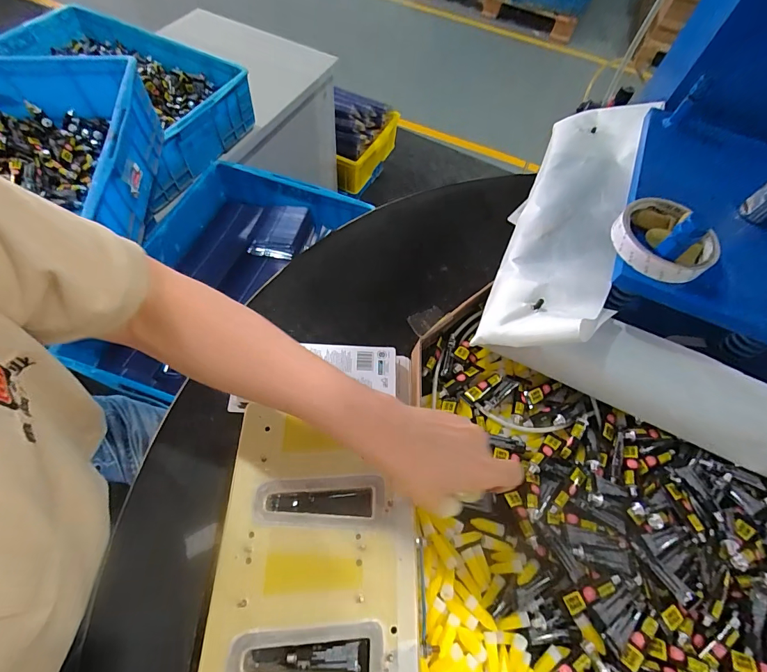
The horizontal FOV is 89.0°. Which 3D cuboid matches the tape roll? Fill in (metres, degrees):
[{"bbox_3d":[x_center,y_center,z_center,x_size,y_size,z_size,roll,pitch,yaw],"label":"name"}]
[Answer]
[{"bbox_3d":[0.267,-0.092,0.373,0.089,0.022,0.087,3,60,-6],"label":"tape roll"}]

